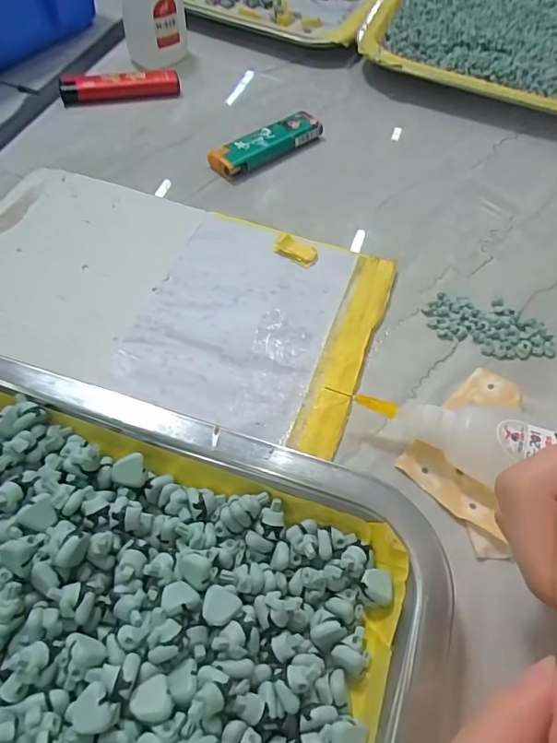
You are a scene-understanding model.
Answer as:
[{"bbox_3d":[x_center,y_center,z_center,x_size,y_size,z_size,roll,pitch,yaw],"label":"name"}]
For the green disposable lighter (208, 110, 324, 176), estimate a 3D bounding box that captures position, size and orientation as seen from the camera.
[{"bbox_3d":[-0.007,-0.146,0.331,0.078,0.013,0.022,-33,63,-24],"label":"green disposable lighter"}]

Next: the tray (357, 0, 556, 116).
[{"bbox_3d":[0.179,-0.290,0.430,0.193,0.026,0.262,18,56,8],"label":"tray"}]

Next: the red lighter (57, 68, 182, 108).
[{"bbox_3d":[-0.109,-0.197,0.356,0.078,0.014,0.015,-12,57,-13],"label":"red lighter"}]

